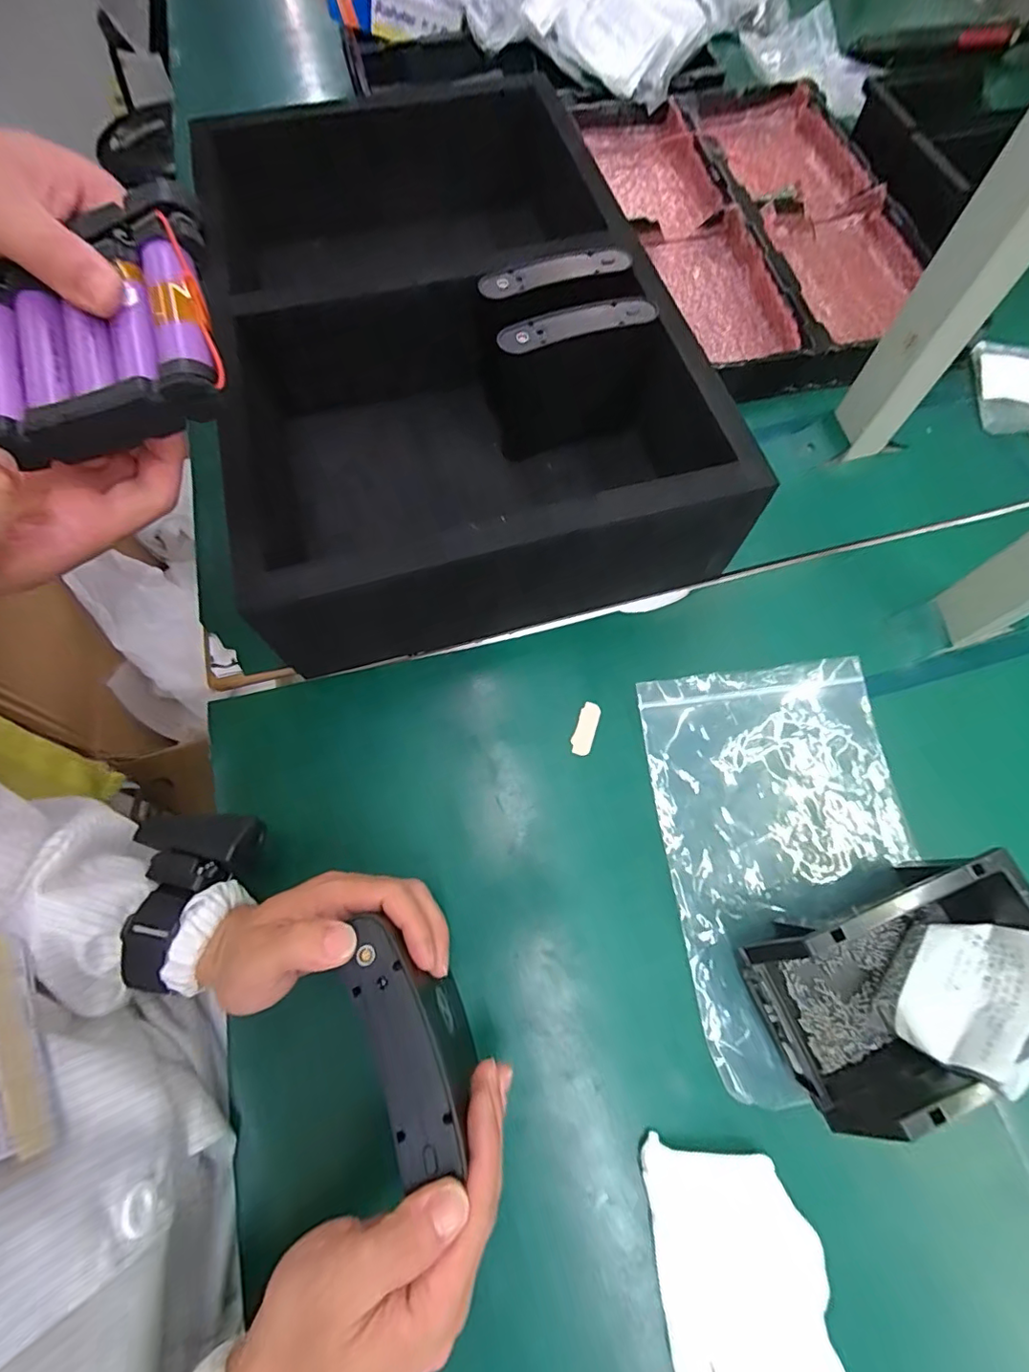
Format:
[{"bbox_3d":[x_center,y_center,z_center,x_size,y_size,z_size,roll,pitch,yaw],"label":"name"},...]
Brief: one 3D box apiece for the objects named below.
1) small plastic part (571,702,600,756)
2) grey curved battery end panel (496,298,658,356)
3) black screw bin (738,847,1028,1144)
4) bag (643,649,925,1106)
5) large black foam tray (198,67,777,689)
[{"bbox_3d":[0.056,0.034,0.415,0.015,0.004,0.042,15,72,6],"label":"small plastic part"},{"bbox_3d":[0.048,-0.279,0.409,0.126,0.009,0.028,-16,70,-5],"label":"grey curved battery end panel"},{"bbox_3d":[0.234,0.182,0.323,0.156,0.074,0.104,-20,72,-6],"label":"black screw bin"},{"bbox_3d":[0.199,0.119,0.376,0.175,0.019,0.272,-7,71,-2],"label":"bag"},{"bbox_3d":[-0.061,-0.316,0.482,0.360,0.125,0.548,-14,71,-4],"label":"large black foam tray"}]

